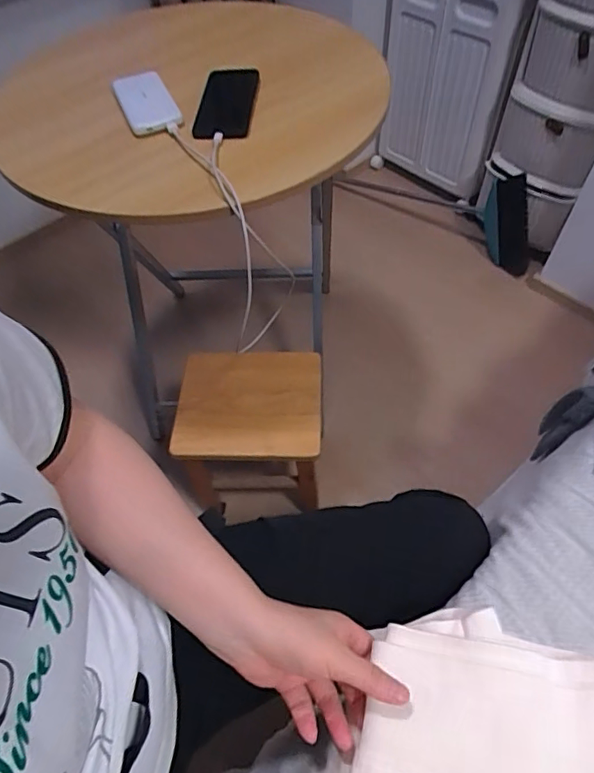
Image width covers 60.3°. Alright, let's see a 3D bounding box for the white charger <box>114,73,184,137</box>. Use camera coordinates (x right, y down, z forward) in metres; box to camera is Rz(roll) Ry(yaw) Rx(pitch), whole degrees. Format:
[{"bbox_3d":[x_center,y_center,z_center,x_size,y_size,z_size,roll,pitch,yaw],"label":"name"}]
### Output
[{"bbox_3d":[-0.214,-0.402,0.728,0.070,0.017,0.144,-22,58,-11],"label":"white charger"}]

